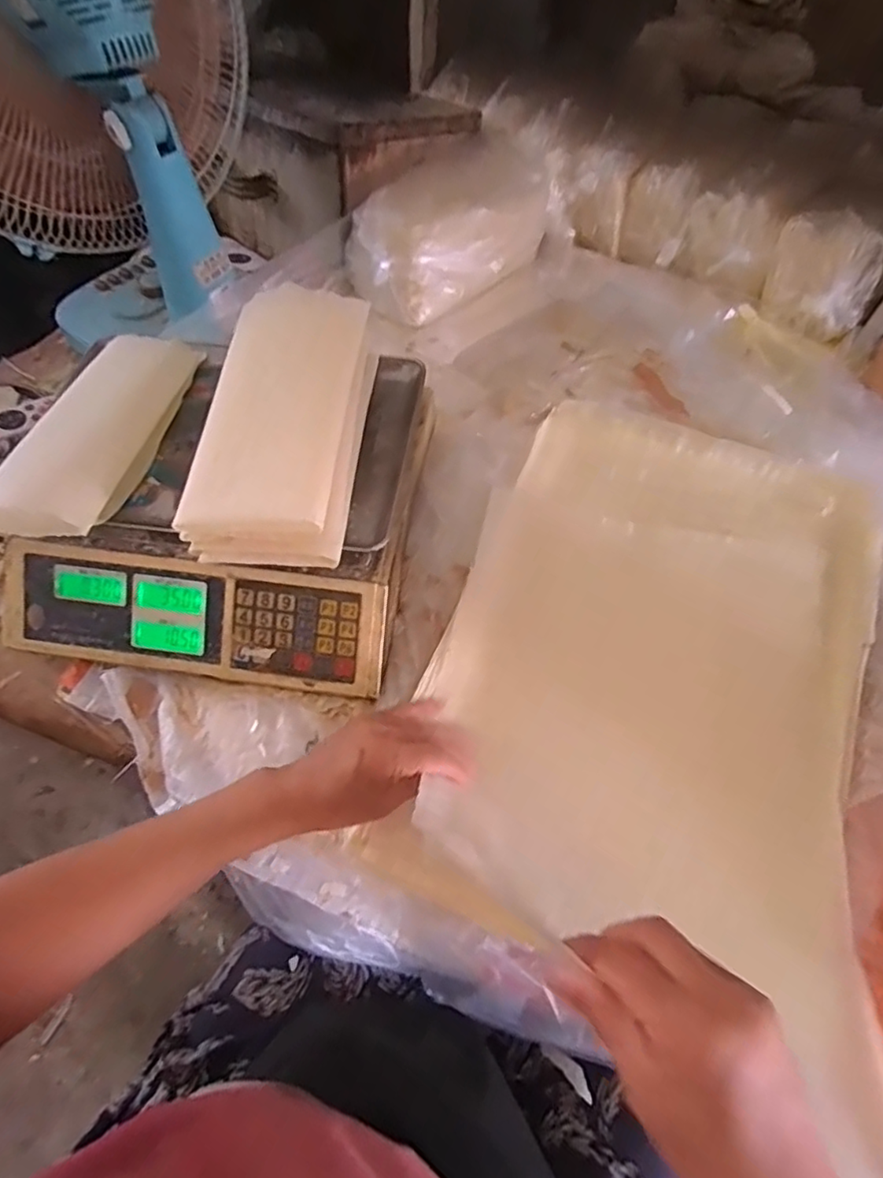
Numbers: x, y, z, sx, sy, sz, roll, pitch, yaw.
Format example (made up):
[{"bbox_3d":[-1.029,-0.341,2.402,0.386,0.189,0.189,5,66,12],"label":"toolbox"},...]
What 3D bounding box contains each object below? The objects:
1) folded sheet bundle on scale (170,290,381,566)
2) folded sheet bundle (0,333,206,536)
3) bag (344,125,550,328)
[{"bbox_3d":[-0.123,-0.138,0.472,0.118,0.062,0.245,4,59,0],"label":"folded sheet bundle on scale"},{"bbox_3d":[-0.295,-0.143,0.504,0.098,0.039,0.235,9,59,3],"label":"folded sheet bundle"},{"bbox_3d":[0.018,-0.481,0.788,0.161,0.122,0.311,38,65,19],"label":"bag"}]

